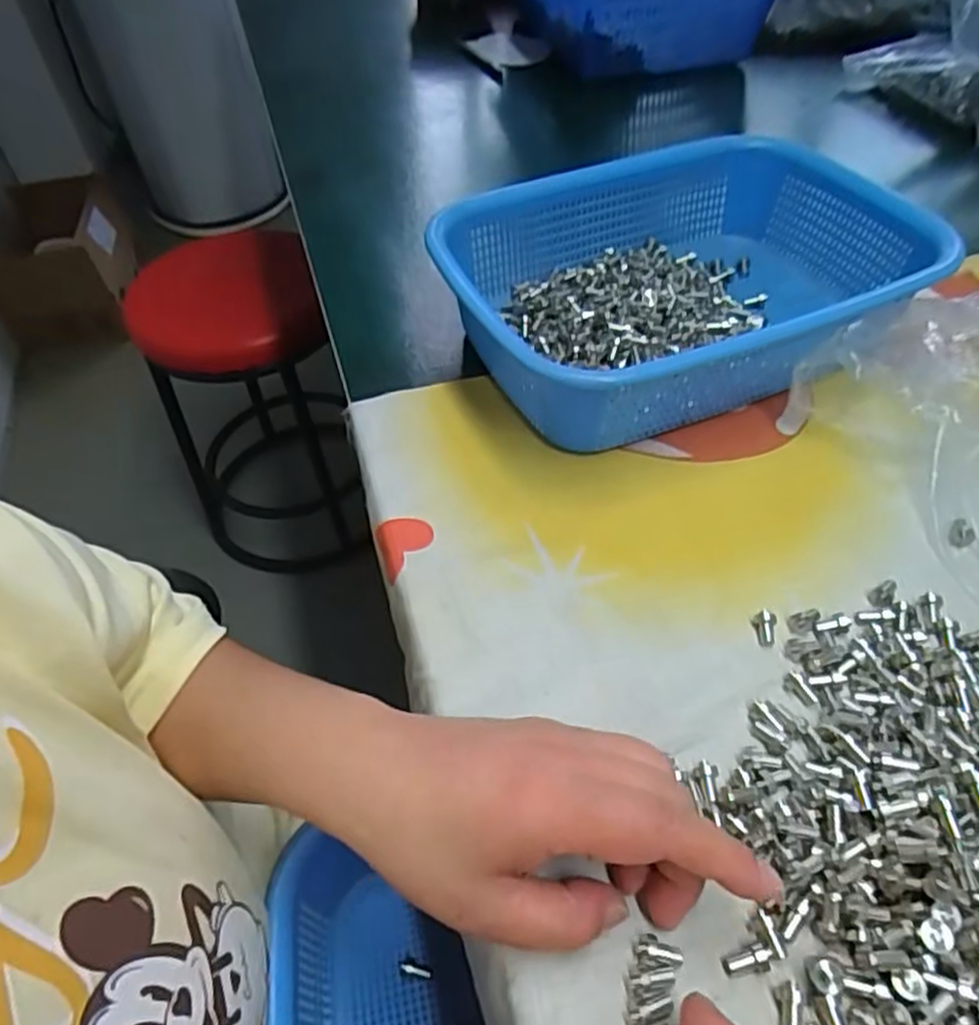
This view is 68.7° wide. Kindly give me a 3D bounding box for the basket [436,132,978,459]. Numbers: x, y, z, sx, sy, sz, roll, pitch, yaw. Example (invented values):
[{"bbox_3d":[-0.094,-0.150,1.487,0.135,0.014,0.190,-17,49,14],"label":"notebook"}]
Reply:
[{"bbox_3d":[0.122,-0.142,0.453,0.281,0.077,0.203,-20,51,-13],"label":"basket"}]

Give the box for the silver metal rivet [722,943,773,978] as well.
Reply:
[{"bbox_3d":[0.089,0.154,0.246,0.017,0.005,0.008,-23,50,5],"label":"silver metal rivet"}]

